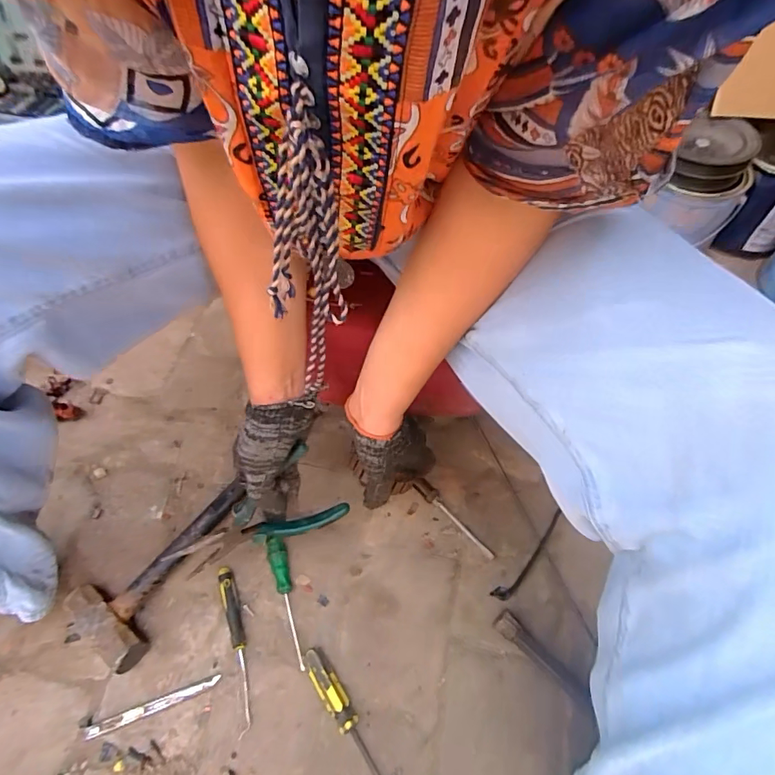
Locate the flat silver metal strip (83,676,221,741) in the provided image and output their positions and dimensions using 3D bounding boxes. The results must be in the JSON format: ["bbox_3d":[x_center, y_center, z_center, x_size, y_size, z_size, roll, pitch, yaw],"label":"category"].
[{"bbox_3d":[-0.244,0.331,0.481,0.135,0.009,0.012,-18,58,-9],"label":"flat silver metal strip"}]

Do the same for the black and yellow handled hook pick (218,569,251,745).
[{"bbox_3d":[-0.167,0.280,0.510,0.017,0.014,0.164,-16,58,-8],"label":"black and yellow handled hook pick"}]

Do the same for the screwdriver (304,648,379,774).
[{"bbox_3d":[-0.034,0.339,0.460,0.024,0.019,0.164,-33,62,-17],"label":"screwdriver"}]

